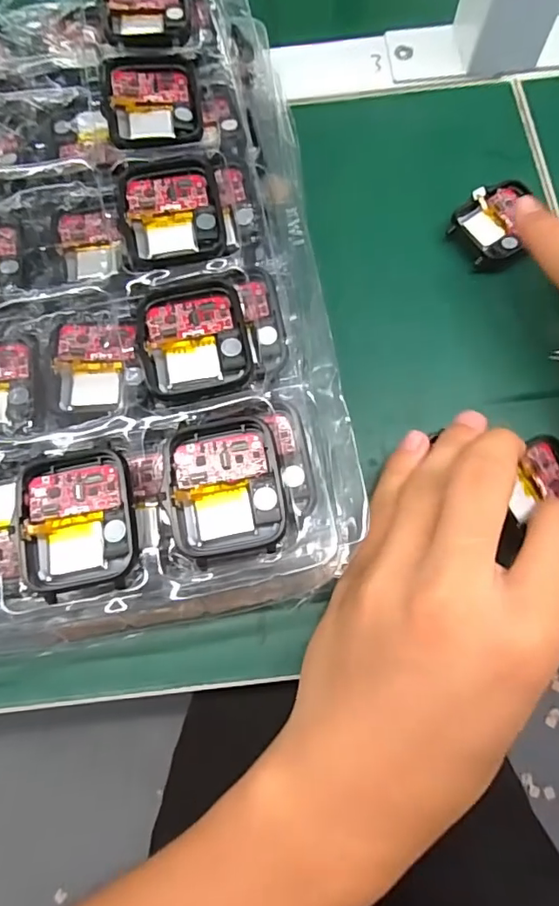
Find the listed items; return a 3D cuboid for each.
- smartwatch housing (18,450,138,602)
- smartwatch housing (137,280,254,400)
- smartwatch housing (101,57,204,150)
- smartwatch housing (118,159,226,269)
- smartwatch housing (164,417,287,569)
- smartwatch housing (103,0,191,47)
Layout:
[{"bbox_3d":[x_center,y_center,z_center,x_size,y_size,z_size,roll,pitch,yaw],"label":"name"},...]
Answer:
[{"bbox_3d":[-0.066,0.022,0.173,0.037,0.010,0.045,-11,73,-2],"label":"smartwatch housing"},{"bbox_3d":[-0.031,-0.041,0.188,0.037,0.006,0.043,-11,73,-2],"label":"smartwatch housing"},{"bbox_3d":[-0.052,-0.144,0.217,0.038,0.007,0.044,-8,73,-1],"label":"smartwatch housing"},{"bbox_3d":[-0.041,-0.092,0.203,0.036,0.006,0.047,-9,73,-1],"label":"smartwatch housing"},{"bbox_3d":[-0.018,0.011,0.172,0.037,0.006,0.043,-8,73,-1],"label":"smartwatch housing"},{"bbox_3d":[-0.059,-0.195,0.231,0.036,0.004,0.044,-7,73,-1],"label":"smartwatch housing"}]

